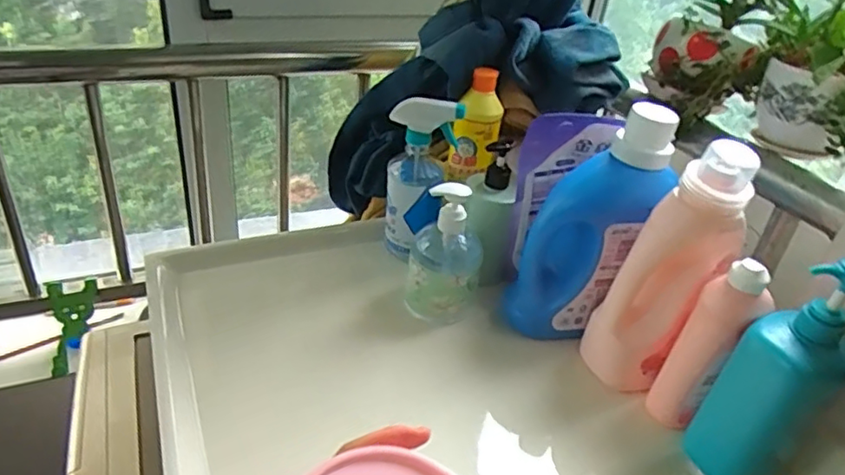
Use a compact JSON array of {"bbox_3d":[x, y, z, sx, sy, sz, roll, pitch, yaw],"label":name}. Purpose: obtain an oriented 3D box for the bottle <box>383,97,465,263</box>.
[{"bbox_3d":[-0.003,-0.073,0.758,0.079,0.216,0.055,-6,36,-17],"label":"bottle"}]

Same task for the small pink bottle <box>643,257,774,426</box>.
[{"bbox_3d":[0.277,0.106,0.584,0.046,0.189,0.058,-24,44,-37],"label":"small pink bottle"}]

